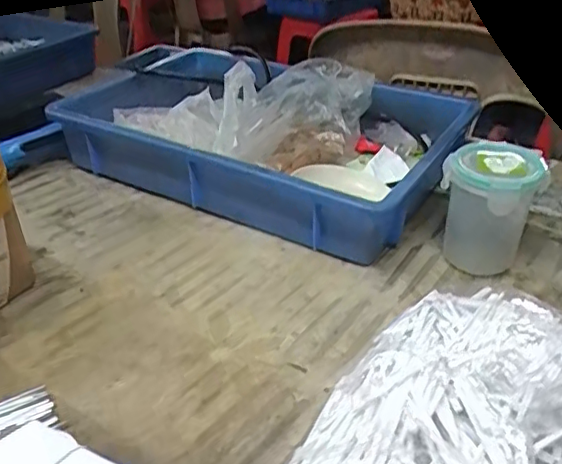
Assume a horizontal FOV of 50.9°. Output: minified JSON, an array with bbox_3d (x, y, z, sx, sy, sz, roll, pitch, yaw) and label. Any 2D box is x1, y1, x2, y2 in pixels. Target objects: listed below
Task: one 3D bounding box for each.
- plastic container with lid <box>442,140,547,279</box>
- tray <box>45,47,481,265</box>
[{"bbox_3d":[0.187,-0.017,0.540,0.083,0.108,0.076,14,35,22],"label":"plastic container with lid"},{"bbox_3d":[-0.039,-0.126,0.717,0.459,0.106,0.311,17,37,26],"label":"tray"}]

